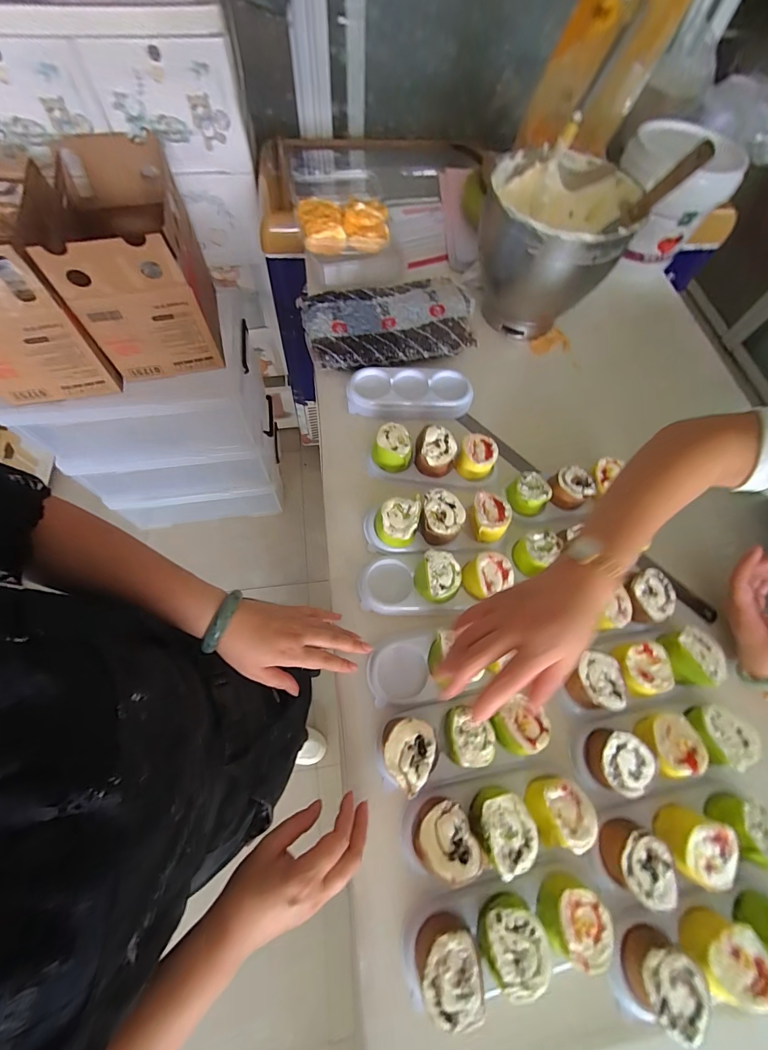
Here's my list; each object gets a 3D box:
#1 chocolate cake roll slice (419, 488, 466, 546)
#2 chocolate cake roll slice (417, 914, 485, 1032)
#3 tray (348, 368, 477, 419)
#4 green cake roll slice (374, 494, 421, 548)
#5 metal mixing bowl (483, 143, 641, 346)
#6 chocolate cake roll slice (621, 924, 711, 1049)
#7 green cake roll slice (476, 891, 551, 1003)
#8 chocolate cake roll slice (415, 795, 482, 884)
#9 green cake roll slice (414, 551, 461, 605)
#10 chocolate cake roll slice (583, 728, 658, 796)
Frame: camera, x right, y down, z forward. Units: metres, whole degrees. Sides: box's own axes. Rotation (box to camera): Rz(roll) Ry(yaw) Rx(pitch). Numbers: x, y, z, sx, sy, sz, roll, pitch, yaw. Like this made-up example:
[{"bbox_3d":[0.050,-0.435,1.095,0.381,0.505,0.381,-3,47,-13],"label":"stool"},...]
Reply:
[{"bbox_3d":[0.081,-0.010,0.549,0.058,0.045,0.065,13,66,3],"label":"chocolate cake roll slice"},{"bbox_3d":[0.059,0.409,0.356,0.054,0.045,0.056,1,66,-2],"label":"chocolate cake roll slice"},{"bbox_3d":[0.044,-0.229,0.664,0.205,0.031,0.087,0,66,-3],"label":"tray"},{"bbox_3d":[0.019,0.001,0.542,0.063,0.050,0.064,-5,66,-5],"label":"green cake roll slice"},{"bbox_3d":[0.280,-0.480,0.694,0.228,0.208,0.246,7,66,0],"label":"metal mixing bowl"},{"bbox_3d":[0.262,0.427,0.364,0.058,0.041,0.058,1,66,-2],"label":"chocolate cake roll slice"},{"bbox_3d":[0.123,0.400,0.369,0.057,0.038,0.059,1,66,-2],"label":"green cake roll slice"},{"bbox_3d":[0.063,0.317,0.397,0.058,0.053,0.059,1,66,-2],"label":"chocolate cake roll slice"},{"bbox_3d":[0.071,0.070,0.511,0.056,0.052,0.059,1,66,-2],"label":"green cake roll slice"},{"bbox_3d":[0.265,0.268,0.441,0.055,0.056,0.060,1,66,-2],"label":"chocolate cake roll slice"}]

